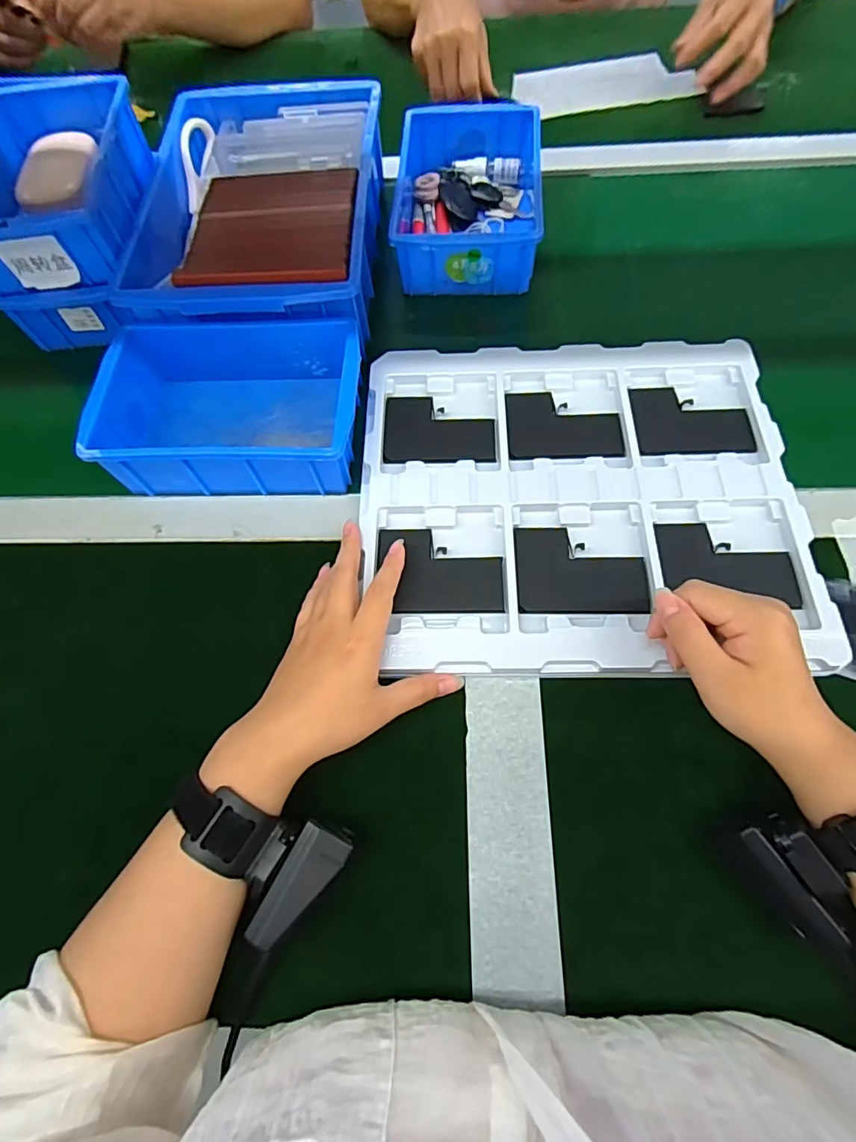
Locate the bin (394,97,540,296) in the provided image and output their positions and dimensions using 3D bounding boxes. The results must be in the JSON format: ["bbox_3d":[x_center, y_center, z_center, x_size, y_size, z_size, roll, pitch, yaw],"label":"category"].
[{"bbox_3d":[0.038,-0.366,0.525,0.126,0.064,0.194,2,65,5],"label":"bin"}]

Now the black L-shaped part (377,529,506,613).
[{"bbox_3d":[0.009,-0.001,0.388,0.090,0.005,0.065,-1,65,3],"label":"black L-shaped part"}]

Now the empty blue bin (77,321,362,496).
[{"bbox_3d":[-0.154,-0.135,0.435,0.198,0.062,0.137,1,65,4],"label":"empty blue bin"}]

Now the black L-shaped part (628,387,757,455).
[{"bbox_3d":[0.210,-0.121,0.424,0.090,0.007,0.065,0,65,4],"label":"black L-shaped part"}]

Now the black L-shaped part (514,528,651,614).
[{"bbox_3d":[0.109,-0.002,0.381,0.090,0.004,0.066,1,65,4],"label":"black L-shaped part"}]

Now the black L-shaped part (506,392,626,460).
[{"bbox_3d":[0.110,-0.119,0.430,0.089,0.004,0.068,0,65,4],"label":"black L-shaped part"}]

